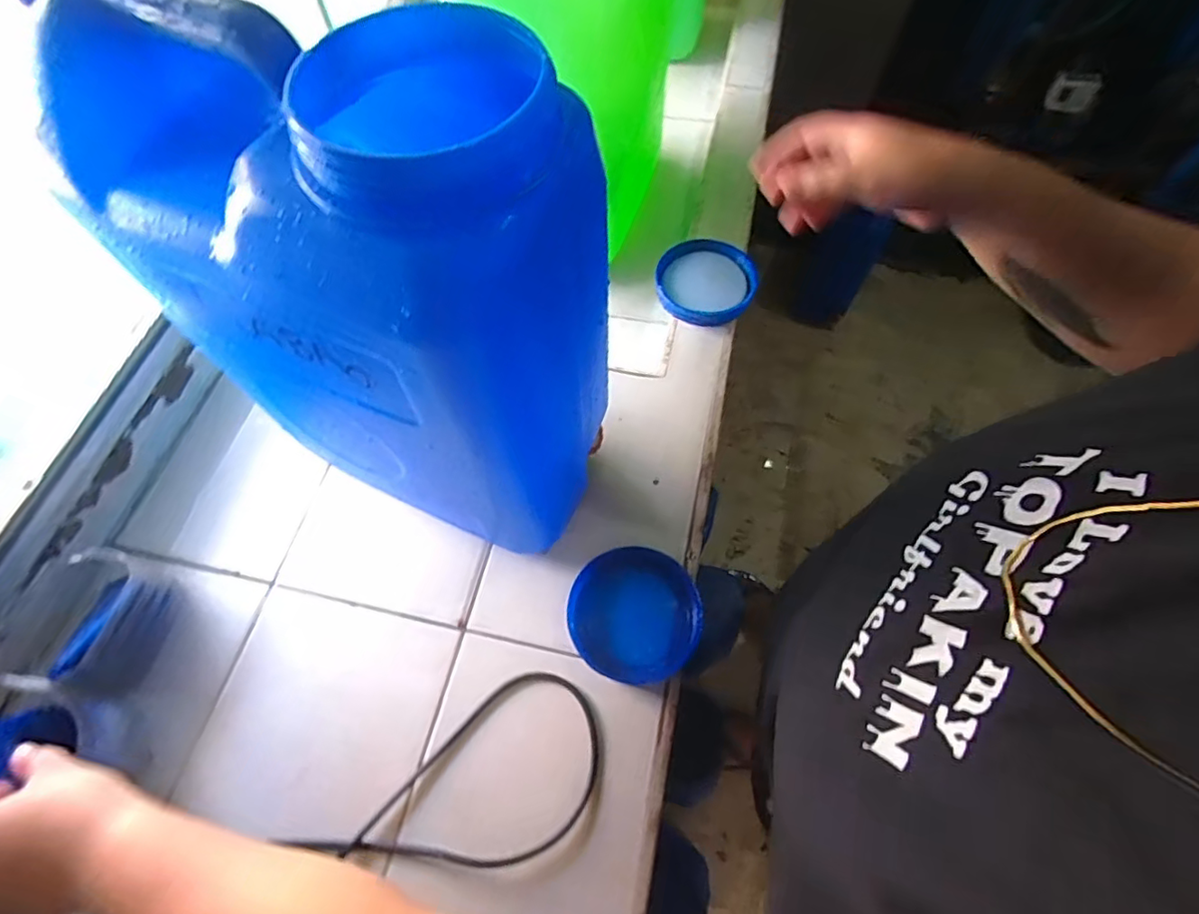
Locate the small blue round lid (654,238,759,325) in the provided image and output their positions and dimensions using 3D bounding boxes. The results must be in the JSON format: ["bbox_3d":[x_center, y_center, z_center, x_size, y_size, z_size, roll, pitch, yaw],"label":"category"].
[{"bbox_3d":[0.131,-0.217,0.702,0.116,0.019,0.116,0,63,0],"label":"small blue round lid"}]

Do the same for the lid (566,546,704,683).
[{"bbox_3d":[0.033,0.147,0.537,0.121,0.020,0.116,0,63,0],"label":"lid"}]

